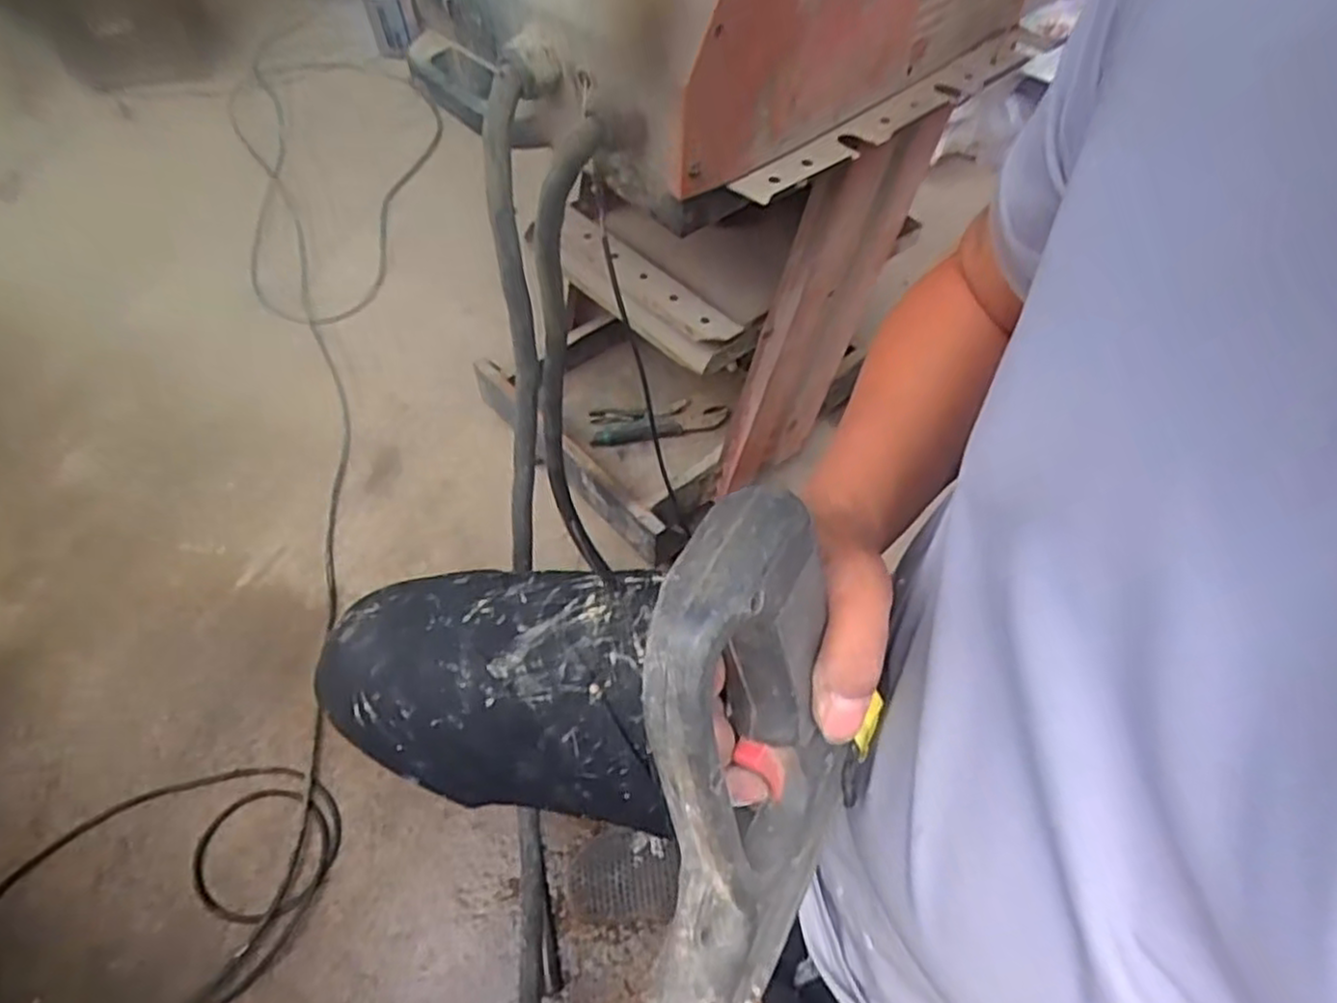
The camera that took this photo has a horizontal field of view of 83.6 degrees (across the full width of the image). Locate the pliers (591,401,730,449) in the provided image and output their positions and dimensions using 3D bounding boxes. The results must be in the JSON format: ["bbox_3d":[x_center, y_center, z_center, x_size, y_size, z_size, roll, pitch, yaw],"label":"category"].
[{"bbox_3d":[-0.015,-0.136,1.247,0.225,0.020,0.072,-7,58,-4],"label":"pliers"}]

